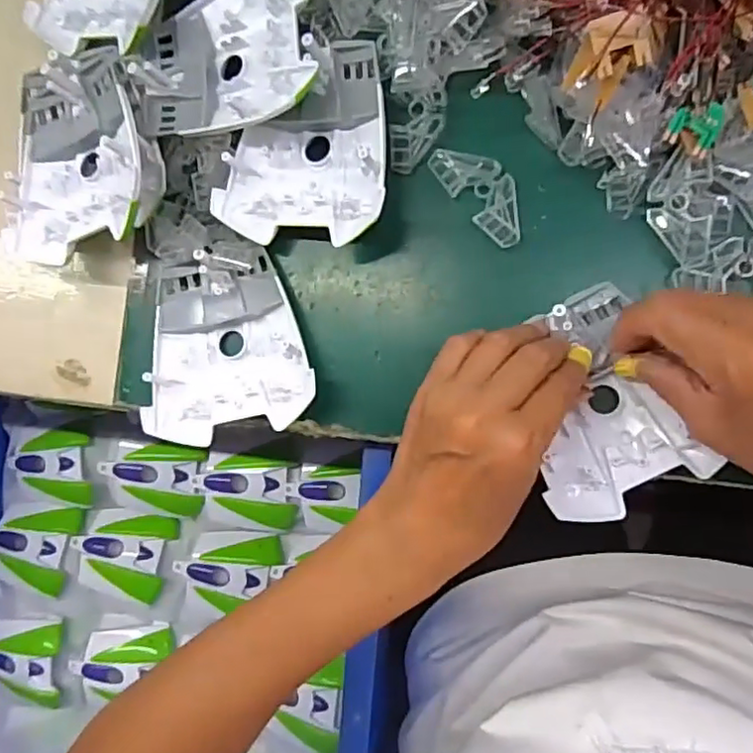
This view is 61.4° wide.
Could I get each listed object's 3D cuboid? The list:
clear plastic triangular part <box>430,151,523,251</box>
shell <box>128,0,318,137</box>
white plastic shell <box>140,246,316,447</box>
[{"bbox_3d":[0.060,-0.104,0.355,0.029,0.006,0.067,-40,83,7],"label":"clear plastic triangular part"},{"bbox_3d":[-0.088,-0.182,0.359,0.107,0.035,0.095,-9,88,10],"label":"shell"},{"bbox_3d":[-0.089,-0.019,0.372,0.098,0.026,0.106,-13,87,9],"label":"white plastic shell"}]

